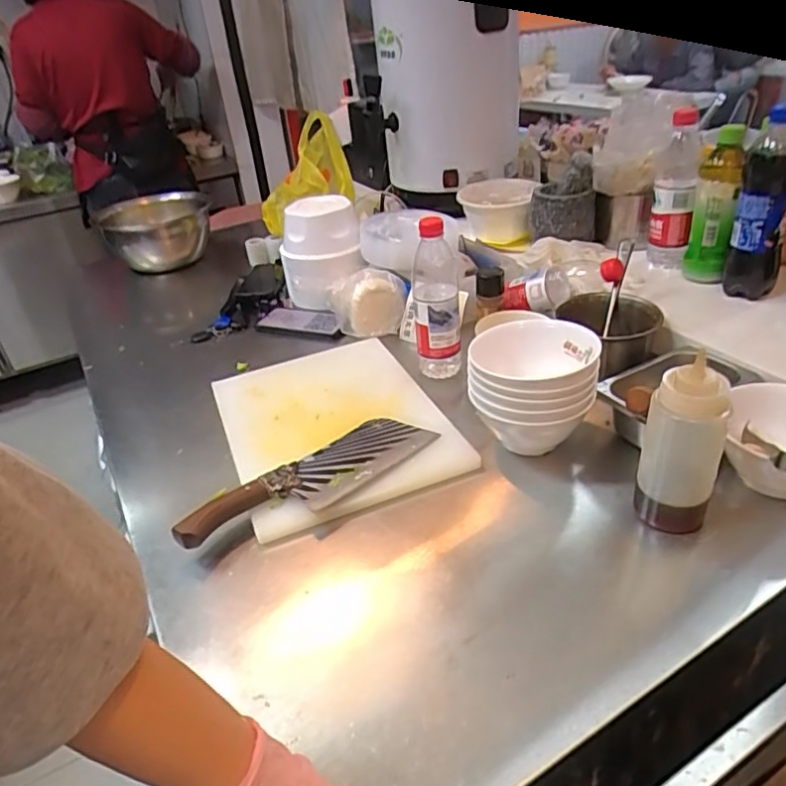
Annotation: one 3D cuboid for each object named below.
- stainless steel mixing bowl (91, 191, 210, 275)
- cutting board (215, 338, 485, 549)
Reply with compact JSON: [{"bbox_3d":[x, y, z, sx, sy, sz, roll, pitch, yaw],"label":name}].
[{"bbox_3d":[-0.568,-0.394,1.465,0.255,0.136,0.200,-18,35,-17],"label":"stainless steel mixing bowl"},{"bbox_3d":[-0.085,0.029,0.797,0.262,0.019,0.358,-17,35,-15],"label":"cutting board"}]

